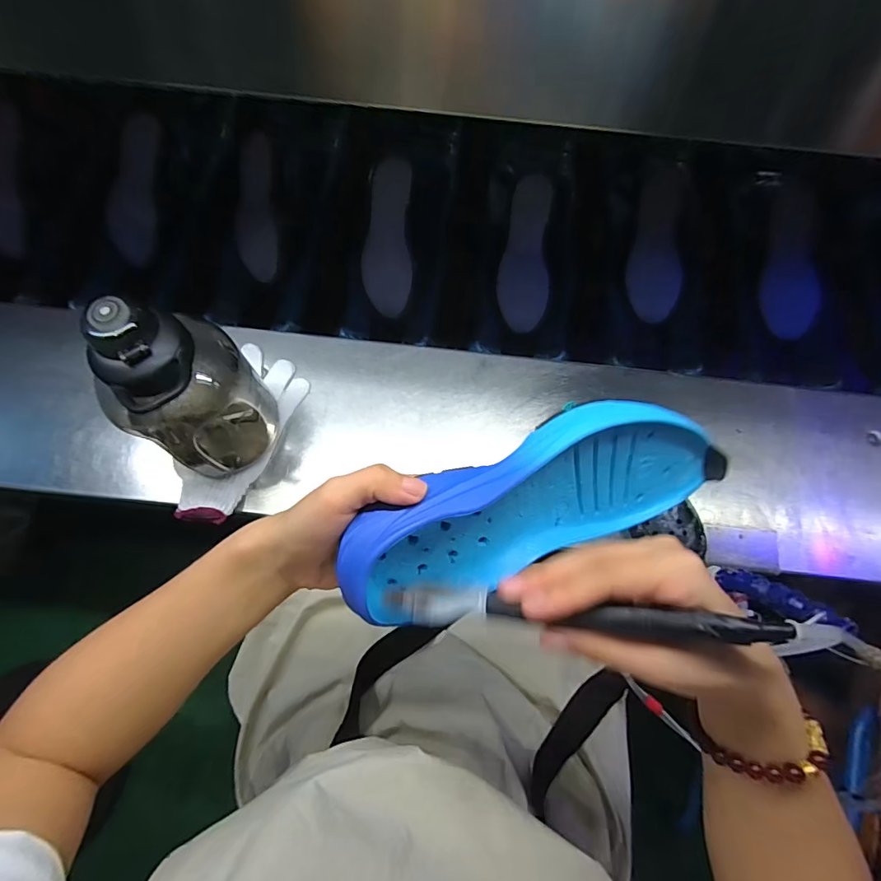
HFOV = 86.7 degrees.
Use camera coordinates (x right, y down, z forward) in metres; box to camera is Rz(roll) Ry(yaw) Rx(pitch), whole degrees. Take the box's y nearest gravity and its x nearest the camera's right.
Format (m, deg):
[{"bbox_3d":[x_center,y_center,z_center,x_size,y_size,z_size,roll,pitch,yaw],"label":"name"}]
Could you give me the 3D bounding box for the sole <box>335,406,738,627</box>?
[{"bbox_3d":[0.057,0.036,0.280,0.235,0.101,0.050,-22,35,-12],"label":"sole"}]

